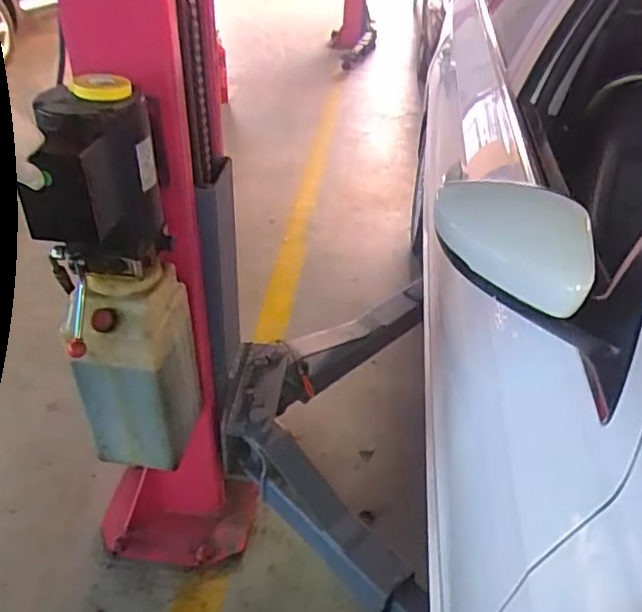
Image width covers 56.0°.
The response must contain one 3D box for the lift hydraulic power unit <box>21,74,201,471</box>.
[{"bbox_3d":[-0.342,-0.015,1.032,0.200,0.669,0.261,-8,38,-12],"label":"lift hydraulic power unit"}]

